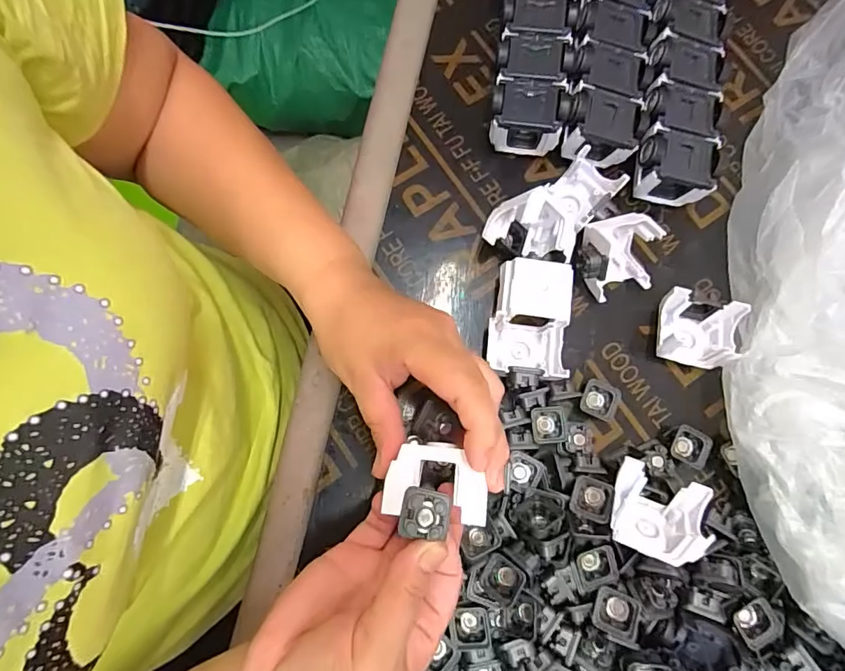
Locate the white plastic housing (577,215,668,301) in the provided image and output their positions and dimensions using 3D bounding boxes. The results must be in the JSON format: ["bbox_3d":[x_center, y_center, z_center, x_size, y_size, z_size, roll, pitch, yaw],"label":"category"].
[{"bbox_3d":[0.150,-0.060,0.371,0.054,0.050,0.053,-15,78,-5],"label":"white plastic housing"}]

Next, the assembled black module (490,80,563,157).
[{"bbox_3d":[0.083,-0.177,0.395,0.054,0.042,0.042,6,77,0],"label":"assembled black module"}]

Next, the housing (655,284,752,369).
[{"bbox_3d":[0.212,-0.003,0.369,0.056,0.033,0.049,13,77,2],"label":"housing"}]

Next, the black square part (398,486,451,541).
[{"bbox_3d":[0.001,0.094,0.251,0.025,0.012,0.025,10,77,1],"label":"black square part"}]

